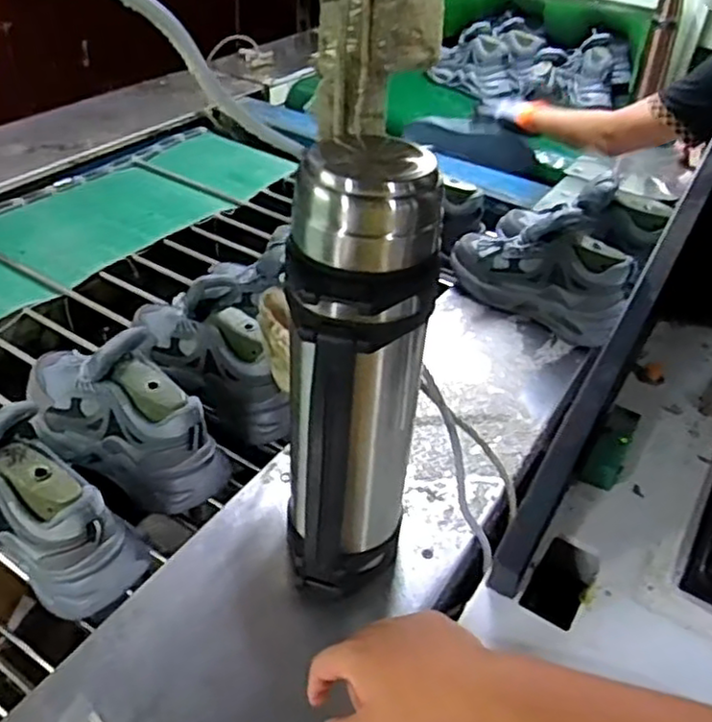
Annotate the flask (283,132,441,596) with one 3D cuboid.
[{"bbox_3d":[-0.003,0.039,0.563,0.117,0.402,0.112,8,42,2],"label":"flask"}]

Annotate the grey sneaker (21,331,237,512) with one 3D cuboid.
[{"bbox_3d":[-0.270,0.050,0.757,0.276,0.142,0.097,30,47,24],"label":"grey sneaker"}]

